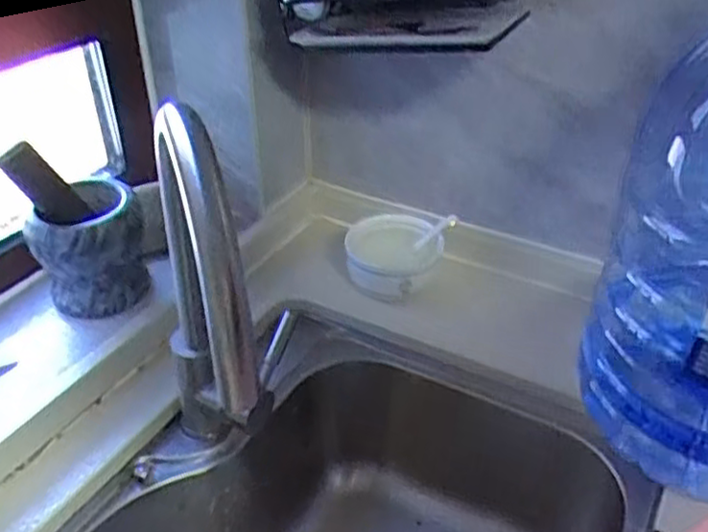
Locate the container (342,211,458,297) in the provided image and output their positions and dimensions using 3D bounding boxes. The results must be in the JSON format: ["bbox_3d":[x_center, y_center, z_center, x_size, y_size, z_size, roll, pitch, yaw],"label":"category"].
[{"bbox_3d":[0.055,-0.011,0.843,0.128,0.055,0.113,1,36,2],"label":"container"}]

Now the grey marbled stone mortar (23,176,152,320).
[{"bbox_3d":[-0.278,-0.016,0.750,0.102,0.110,0.115,-13,38,-17],"label":"grey marbled stone mortar"}]

